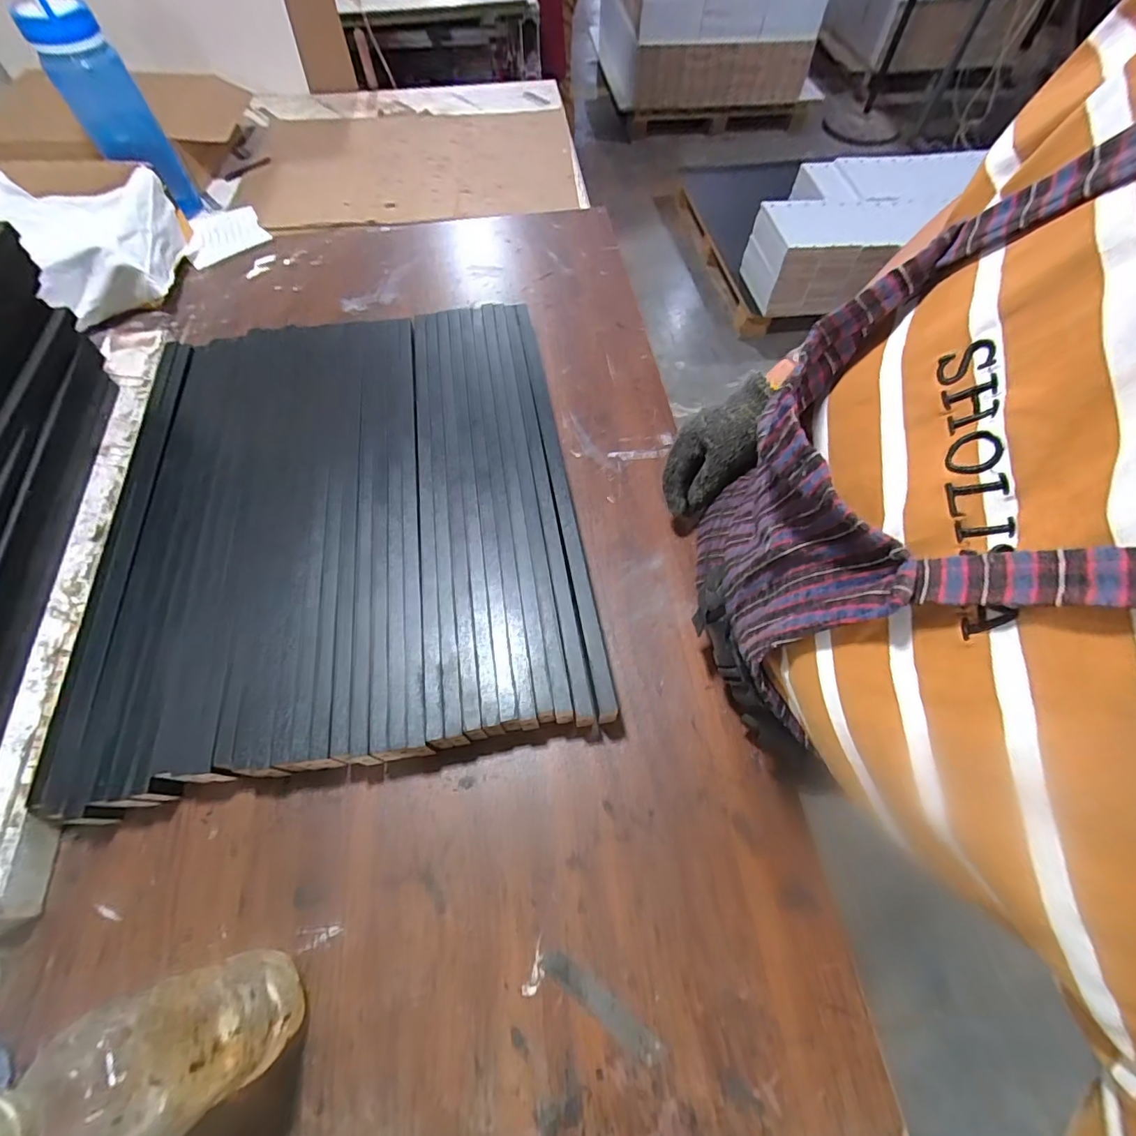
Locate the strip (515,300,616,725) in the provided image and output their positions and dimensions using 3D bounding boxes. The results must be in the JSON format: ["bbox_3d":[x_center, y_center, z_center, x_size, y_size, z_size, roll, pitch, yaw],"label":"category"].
[{"bbox_3d":[-0.013,-0.112,0.578,0.021,0.045,0.576,-9,61,-5],"label":"strip"}]

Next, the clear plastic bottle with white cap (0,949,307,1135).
[{"bbox_3d":[-0.217,0.265,0.271,0.056,0.209,0.068,-17,62,-10],"label":"clear plastic bottle with white cap"}]

